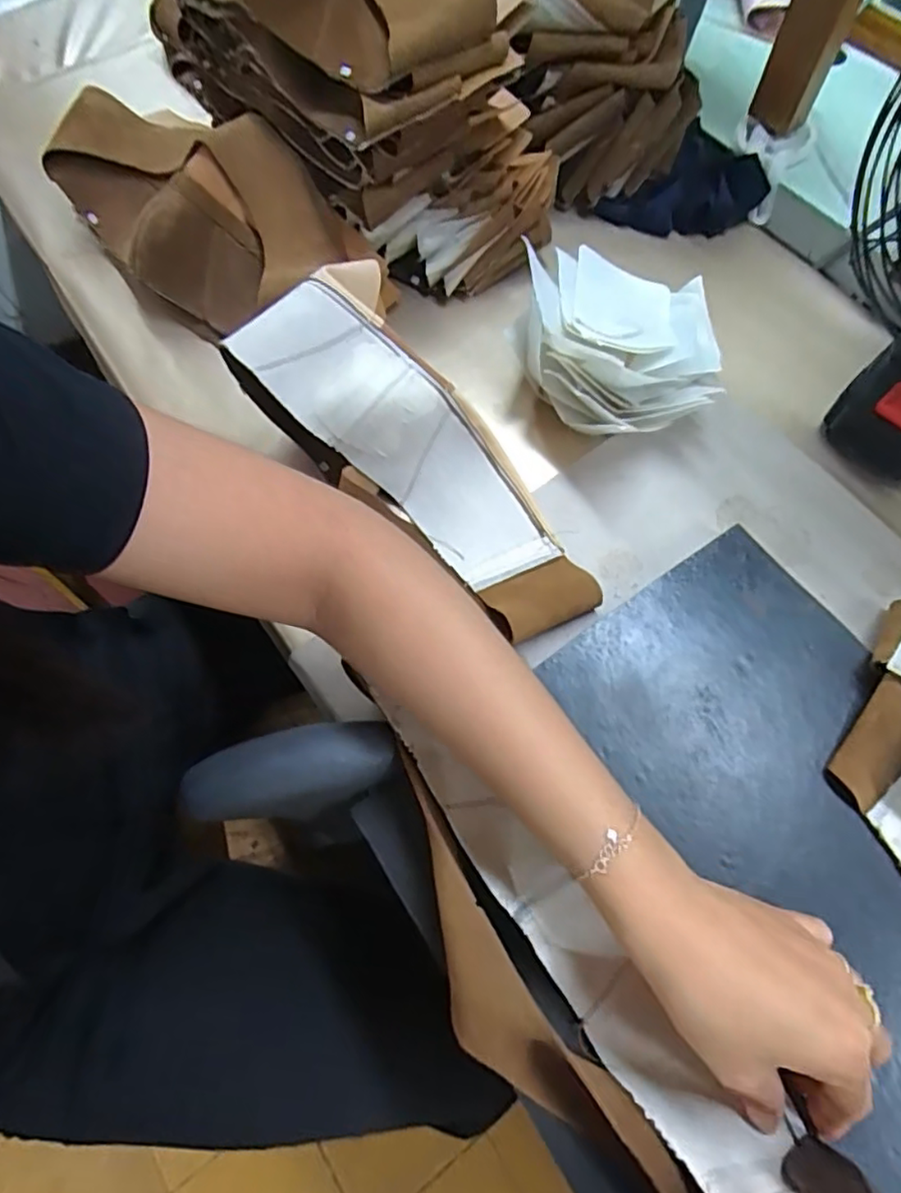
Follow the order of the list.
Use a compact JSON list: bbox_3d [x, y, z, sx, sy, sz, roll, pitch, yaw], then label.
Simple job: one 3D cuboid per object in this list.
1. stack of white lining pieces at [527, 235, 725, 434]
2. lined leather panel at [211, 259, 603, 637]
[{"bbox_3d":[0.120,-0.180,0.450,0.137,0.082,0.137,-2,67,2],"label":"stack of white lining pieces"},{"bbox_3d":[-0.014,-0.094,0.423,0.115,0.064,0.282,-44,94,-15],"label":"lined leather panel"}]

